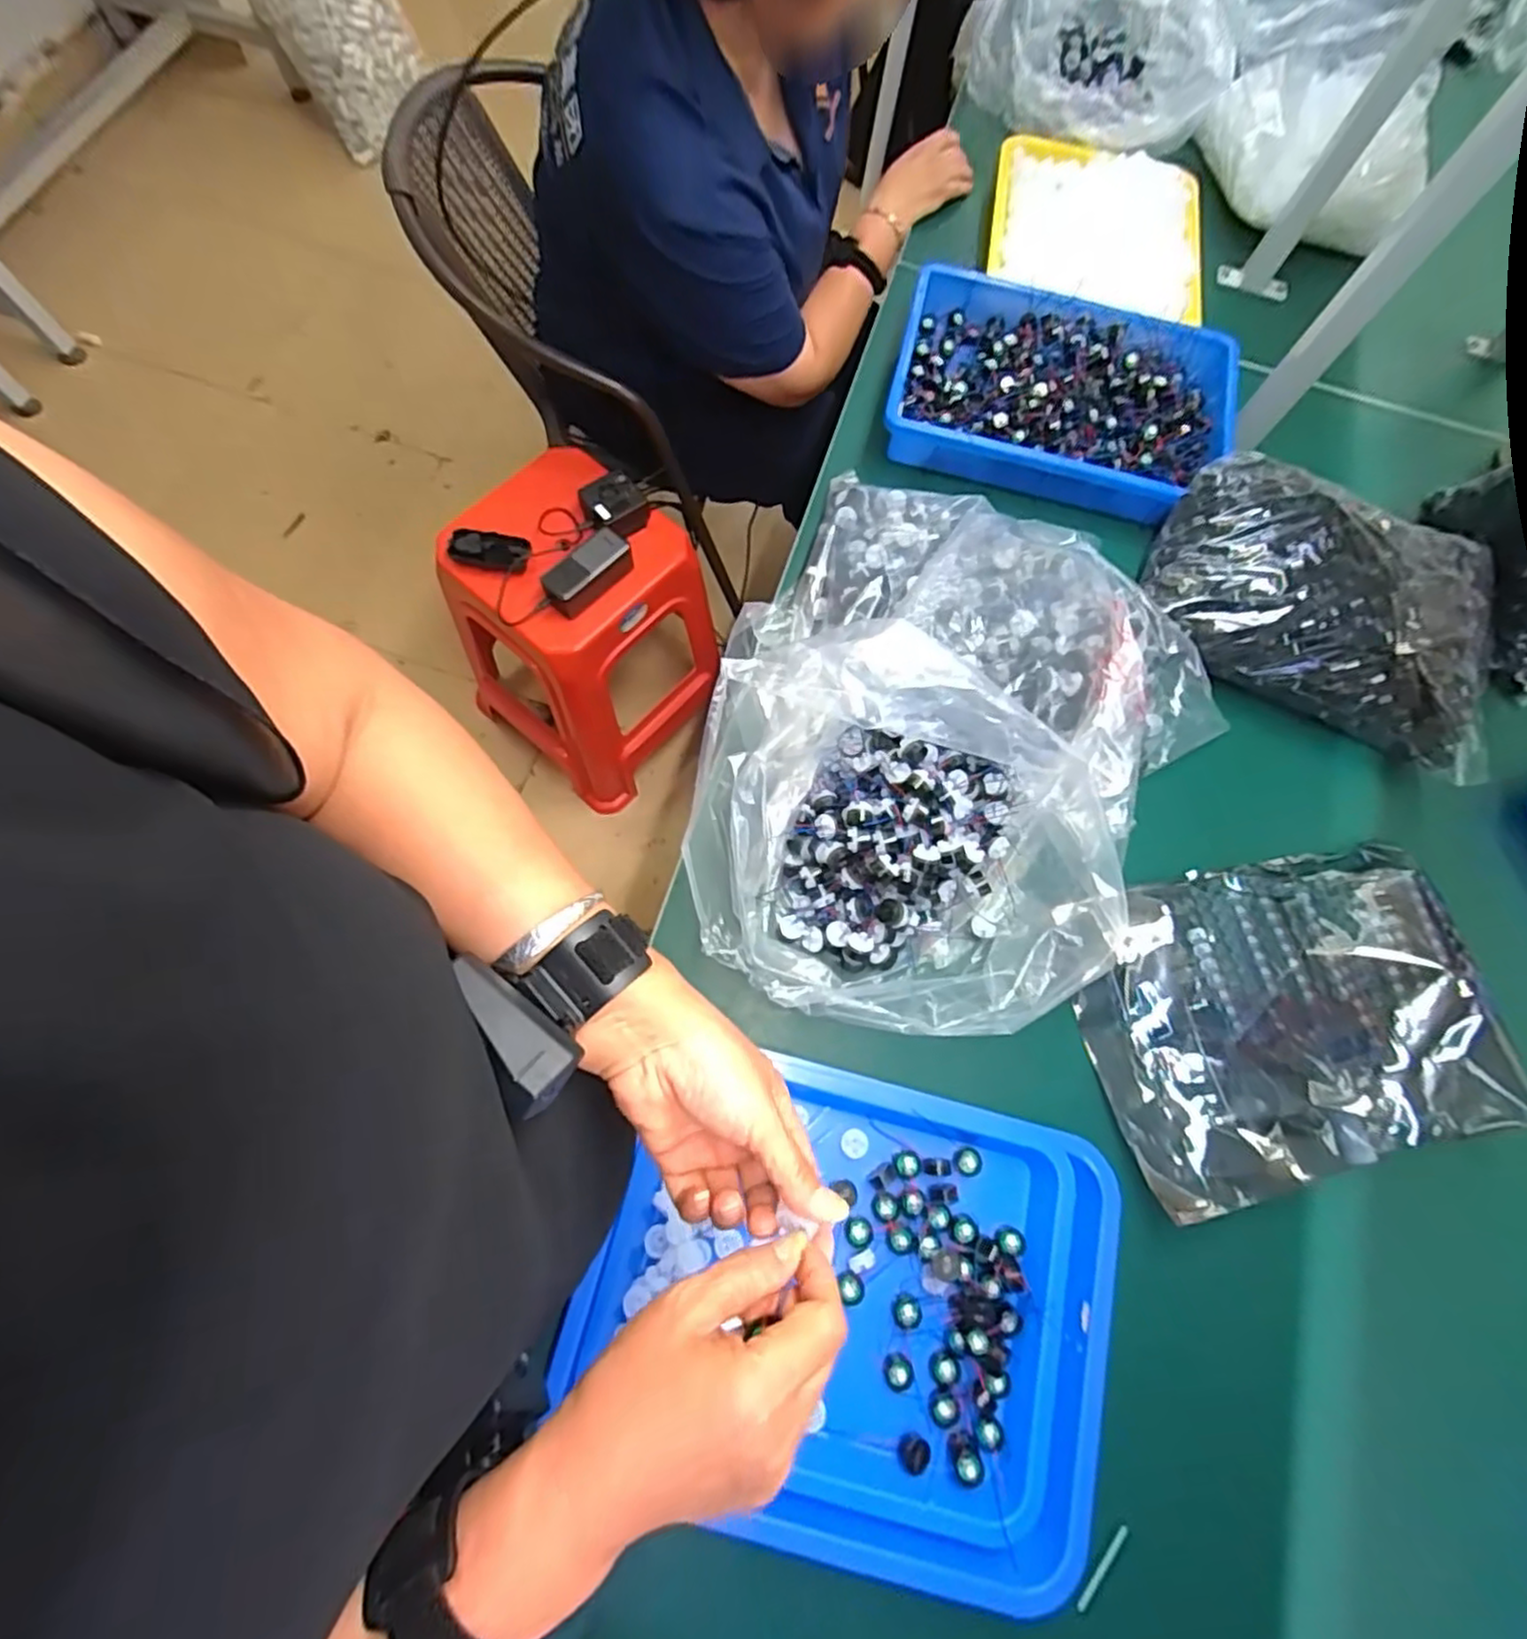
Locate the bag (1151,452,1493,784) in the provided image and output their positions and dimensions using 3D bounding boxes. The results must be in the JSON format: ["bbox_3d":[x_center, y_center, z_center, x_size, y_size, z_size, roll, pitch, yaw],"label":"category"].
[{"bbox_3d":[0.565,-0.209,0.702,0.349,0.117,0.208,25,73,4],"label":"bag"}]

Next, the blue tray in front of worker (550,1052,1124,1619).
[{"bbox_3d":[0.072,0.353,0.510,0.384,0.047,0.299,15,72,1],"label":"blue tray in front of worker"}]

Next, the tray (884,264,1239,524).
[{"bbox_3d":[0.335,-0.478,0.783,0.375,0.063,0.255,16,72,1],"label":"tray"}]

